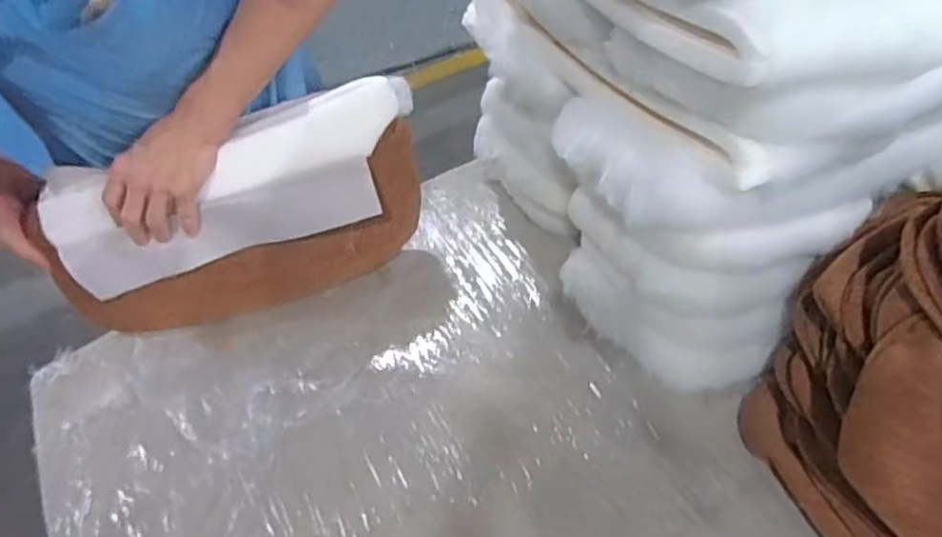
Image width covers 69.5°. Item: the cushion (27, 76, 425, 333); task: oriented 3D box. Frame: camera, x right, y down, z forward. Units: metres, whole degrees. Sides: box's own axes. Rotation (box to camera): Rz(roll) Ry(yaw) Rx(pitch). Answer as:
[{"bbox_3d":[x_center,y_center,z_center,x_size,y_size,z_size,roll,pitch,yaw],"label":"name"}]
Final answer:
[{"bbox_3d":[-0.267,-0.058,0.818,0.450,0.232,0.094,-25,48,0],"label":"cushion"}]

